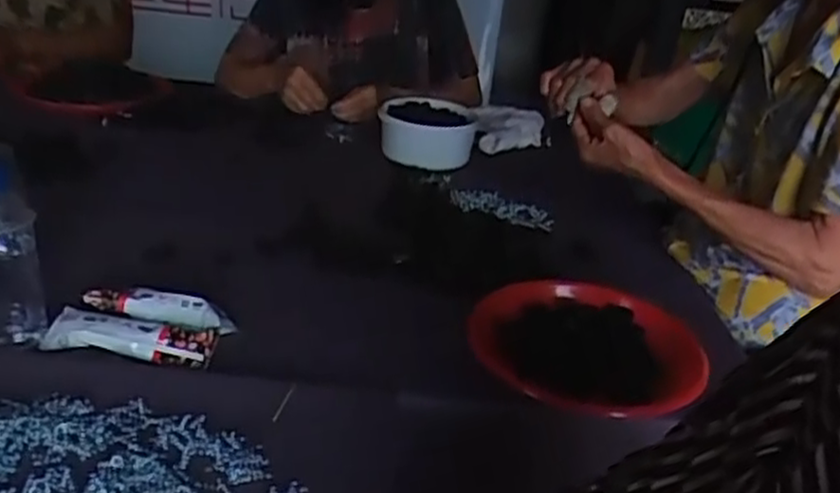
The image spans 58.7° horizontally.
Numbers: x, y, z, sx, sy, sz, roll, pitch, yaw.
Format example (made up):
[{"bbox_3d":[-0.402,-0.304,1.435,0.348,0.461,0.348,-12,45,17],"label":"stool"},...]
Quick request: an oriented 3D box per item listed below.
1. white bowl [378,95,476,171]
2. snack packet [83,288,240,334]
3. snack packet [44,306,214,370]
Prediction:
[{"bbox_3d":[0.013,-0.176,1.167,0.149,0.086,0.164,6,26,0],"label":"white bowl"},{"bbox_3d":[-0.253,0.059,0.719,0.147,0.028,0.029,10,26,7],"label":"snack packet"},{"bbox_3d":[-0.267,0.082,0.687,0.159,0.031,0.037,9,26,5],"label":"snack packet"}]

